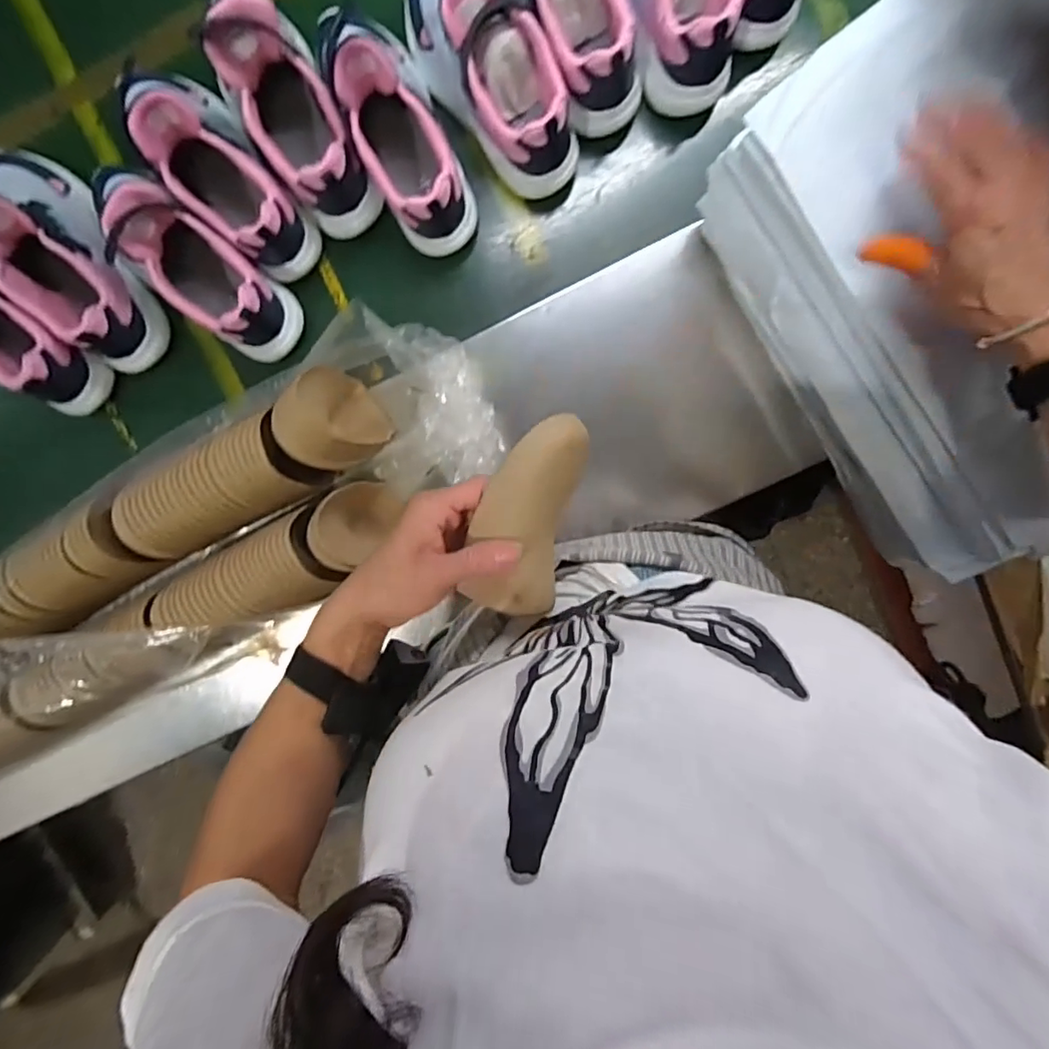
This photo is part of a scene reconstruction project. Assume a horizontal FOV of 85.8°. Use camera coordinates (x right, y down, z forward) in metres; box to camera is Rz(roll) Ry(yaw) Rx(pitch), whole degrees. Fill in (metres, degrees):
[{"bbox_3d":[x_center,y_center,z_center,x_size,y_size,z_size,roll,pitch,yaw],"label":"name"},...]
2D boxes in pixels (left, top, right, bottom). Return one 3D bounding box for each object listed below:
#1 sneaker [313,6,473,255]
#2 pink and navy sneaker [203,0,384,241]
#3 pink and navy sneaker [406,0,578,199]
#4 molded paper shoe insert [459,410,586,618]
[{"bbox_3d":[-0.120,-0.366,0.504,0.081,0.107,0.218,-24,96,4],"label":"sneaker"},{"bbox_3d":[-0.205,-0.362,0.505,0.077,0.099,0.177,-30,96,5],"label":"pink and navy sneaker"},{"bbox_3d":[-0.034,-0.416,0.504,0.090,0.104,0.223,-32,96,5],"label":"pink and navy sneaker"},{"bbox_3d":[0.001,-0.005,0.364,0.058,0.026,0.131,14,102,0],"label":"molded paper shoe insert"}]

